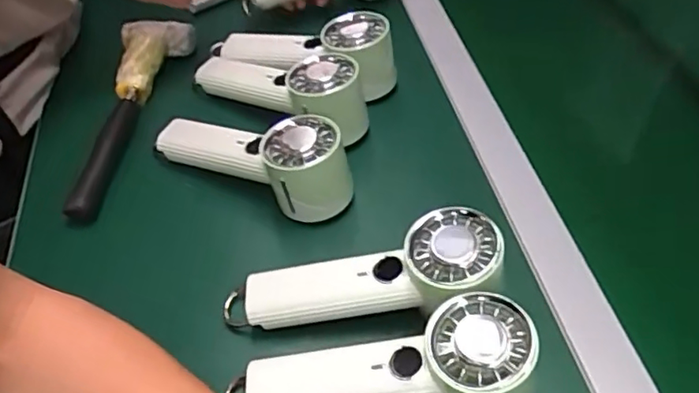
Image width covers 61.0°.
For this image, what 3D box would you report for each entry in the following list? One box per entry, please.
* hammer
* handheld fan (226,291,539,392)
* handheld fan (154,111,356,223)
[{"bbox_3d":[-0.226,-0.081,0.582,0.067,0.042,0.221,14,74,15],"label":"hammer"},{"bbox_3d":[0.019,0.112,0.368,0.186,0.057,0.060,-11,47,12],"label":"handheld fan"},{"bbox_3d":[-0.081,-0.035,0.497,0.185,0.076,0.060,21,53,21],"label":"handheld fan"}]

